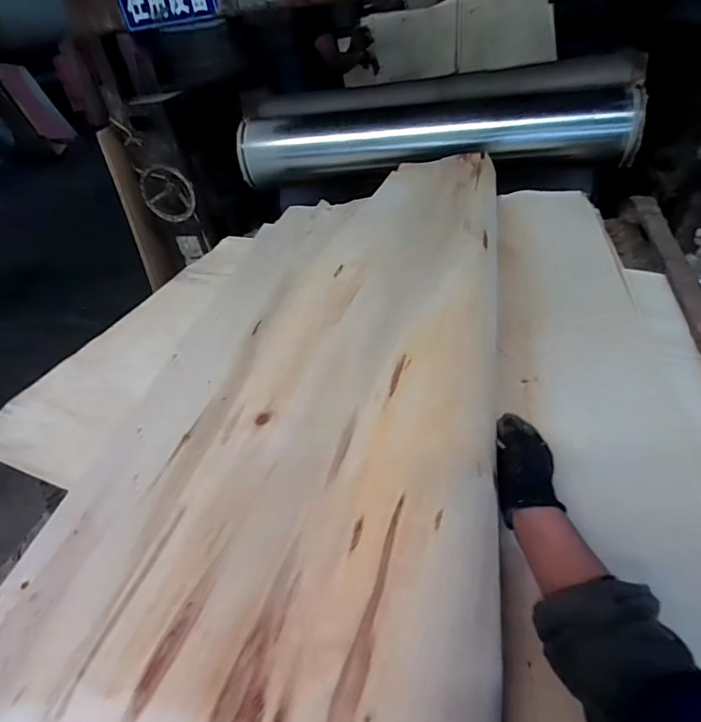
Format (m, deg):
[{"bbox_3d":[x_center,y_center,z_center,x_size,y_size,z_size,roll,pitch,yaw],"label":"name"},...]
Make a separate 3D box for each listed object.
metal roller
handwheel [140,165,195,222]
[{"bbox_3d":[0.216,-0.667,1.358,1.128,0.221,0.213,2,36,13],"label":"metal roller"},{"bbox_3d":[-0.531,-0.486,1.287,0.149,0.150,0.039,0,36,11],"label":"handwheel"}]

